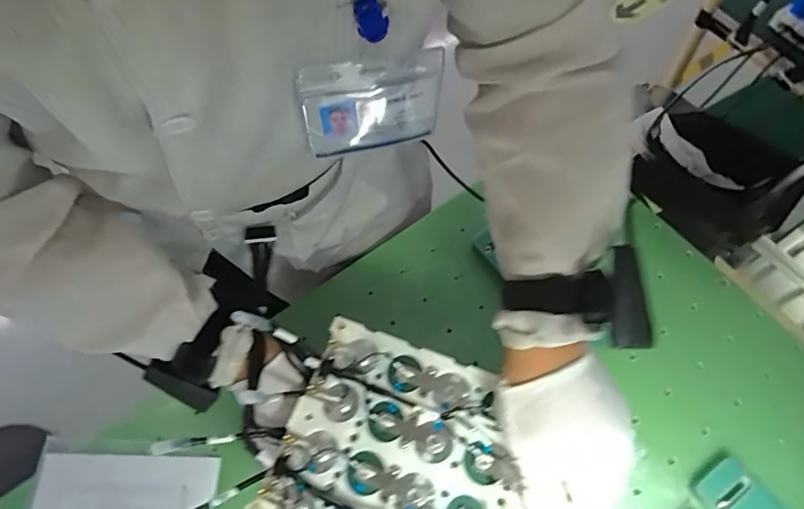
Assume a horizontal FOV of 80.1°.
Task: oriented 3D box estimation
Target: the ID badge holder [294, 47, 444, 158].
[{"bbox_3d":[-0.021,-0.101,0.335,0.096,0.089,0.005,-12,66,-7],"label":"ID badge holder"}]

